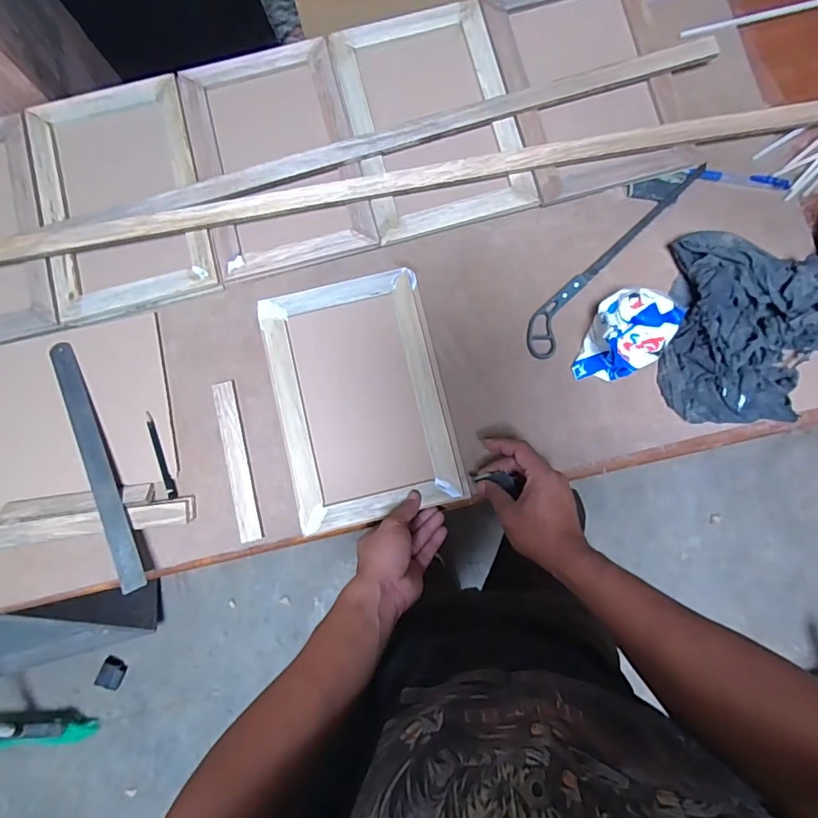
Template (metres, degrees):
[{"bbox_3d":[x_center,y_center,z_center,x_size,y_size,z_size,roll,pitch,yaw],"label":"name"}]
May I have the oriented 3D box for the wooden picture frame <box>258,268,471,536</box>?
[{"bbox_3d":[-0.060,-0.015,0.605,0.205,0.017,0.296,-14,85,0],"label":"wooden picture frame"}]

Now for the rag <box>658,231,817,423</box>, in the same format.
[{"bbox_3d":[0.431,-0.089,0.578,0.235,0.062,0.221,7,85,2],"label":"rag"}]

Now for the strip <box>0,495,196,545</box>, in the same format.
[{"bbox_3d":[-0.408,0.140,0.586,0.293,0.025,0.031,-7,85,0],"label":"strip"}]

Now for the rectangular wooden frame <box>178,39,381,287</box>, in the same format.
[{"bbox_3d":[-0.175,-0.327,0.636,0.202,0.022,0.294,-15,85,0],"label":"rectangular wooden frame"}]

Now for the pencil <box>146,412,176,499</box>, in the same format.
[{"bbox_3d":[-0.307,0.057,0.602,0.009,0.005,0.112,-18,85,-1],"label":"pencil"}]

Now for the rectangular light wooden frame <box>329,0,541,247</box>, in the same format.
[{"bbox_3d":[0.029,-0.379,0.634,0.205,0.018,0.301,-14,85,0],"label":"rectangular light wooden frame"}]

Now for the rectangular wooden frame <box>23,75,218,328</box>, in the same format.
[{"bbox_3d":[-0.376,-0.276,0.643,0.206,0.037,0.302,-15,85,0],"label":"rectangular wooden frame"}]

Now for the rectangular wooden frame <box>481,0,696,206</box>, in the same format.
[{"bbox_3d":[0.231,-0.433,0.636,0.206,0.019,0.304,-14,85,0],"label":"rectangular wooden frame"}]

